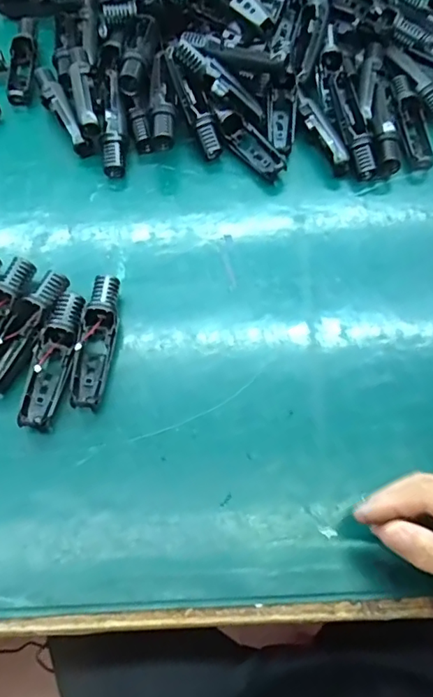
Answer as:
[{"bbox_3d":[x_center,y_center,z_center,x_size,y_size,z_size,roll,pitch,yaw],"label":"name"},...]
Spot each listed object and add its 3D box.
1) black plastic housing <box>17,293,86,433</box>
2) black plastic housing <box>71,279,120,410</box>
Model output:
[{"bbox_3d":[-0.139,0.009,0.441,0.031,0.030,0.119,7,65,3],"label":"black plastic housing"},{"bbox_3d":[-0.105,-0.006,0.450,0.030,0.032,0.118,10,65,4],"label":"black plastic housing"}]

